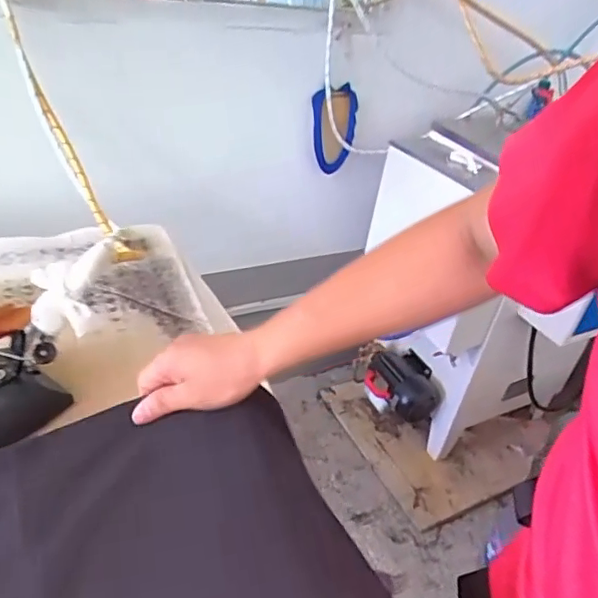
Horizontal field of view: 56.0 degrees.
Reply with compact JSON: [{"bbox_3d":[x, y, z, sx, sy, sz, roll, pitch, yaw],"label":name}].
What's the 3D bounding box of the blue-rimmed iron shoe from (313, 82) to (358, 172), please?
[{"bbox_3d":[0.082,-0.417,1.384,0.108,0.201,0.030,5,34,-8],"label":"blue-rimmed iron shoe"}]

